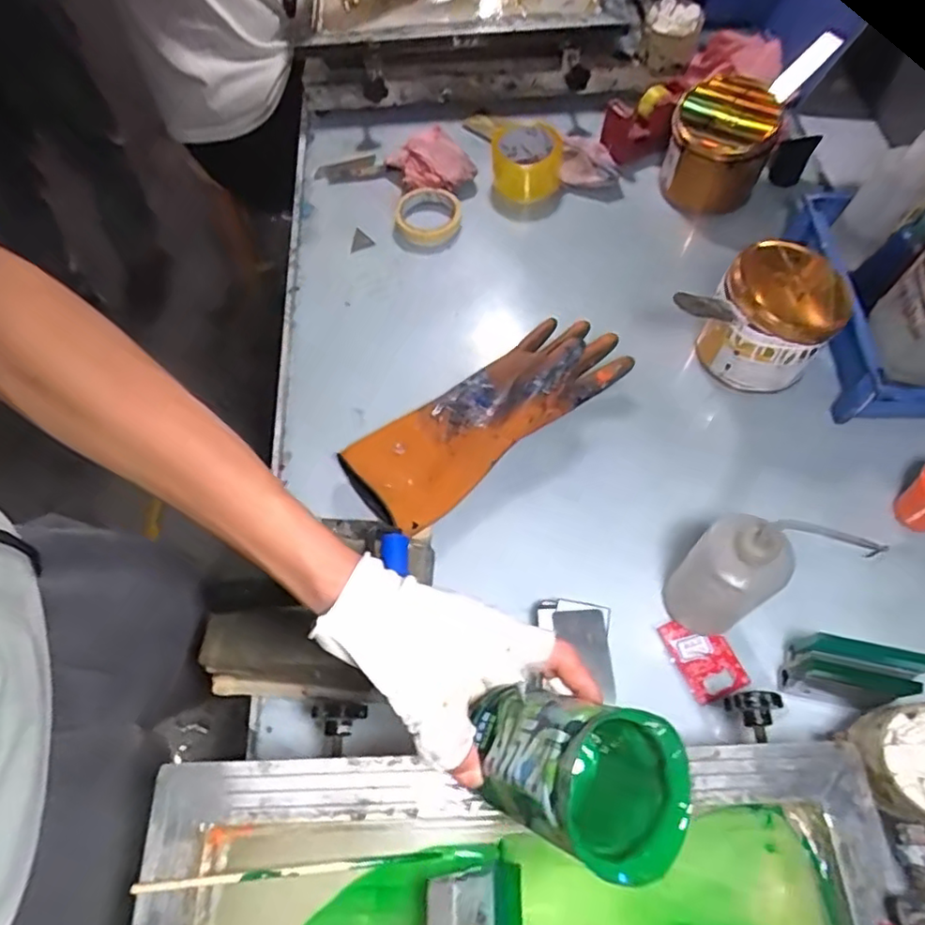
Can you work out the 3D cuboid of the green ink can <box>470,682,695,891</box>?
[{"bbox_3d":[0.055,0.162,0.334,0.076,0.120,0.071,36,67,-13],"label":"green ink can"}]

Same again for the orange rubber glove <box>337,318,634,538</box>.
[{"bbox_3d":[0.034,-0.060,0.706,0.341,0.075,0.126,-35,67,-15],"label":"orange rubber glove"}]

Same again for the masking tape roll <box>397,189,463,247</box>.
[{"bbox_3d":[-0.054,-0.353,0.893,0.099,0.023,0.097,-1,63,1],"label":"masking tape roll"}]

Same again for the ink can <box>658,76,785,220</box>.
[{"bbox_3d":[0.344,-0.427,0.843,0.132,0.117,0.144,-1,63,1],"label":"ink can"}]

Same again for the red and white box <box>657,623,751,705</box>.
[{"bbox_3d":[0.235,0.188,0.613,0.051,0.011,0.080,-22,64,-9],"label":"red and white box"}]

